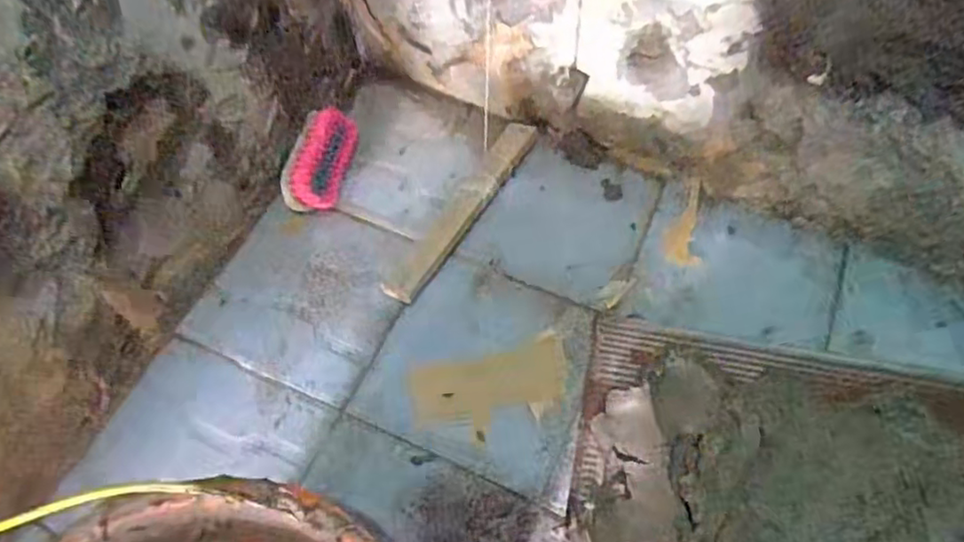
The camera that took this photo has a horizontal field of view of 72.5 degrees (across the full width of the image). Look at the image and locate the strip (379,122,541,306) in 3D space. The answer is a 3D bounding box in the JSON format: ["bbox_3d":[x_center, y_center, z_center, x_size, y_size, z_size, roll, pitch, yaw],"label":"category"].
[{"bbox_3d":[-0.019,-0.071,0.711,0.042,0.015,0.253,26,67,21],"label":"strip"}]

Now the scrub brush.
[{"bbox_3d":[-0.186,-0.123,0.734,0.071,0.057,0.123,7,60,6],"label":"scrub brush"}]

